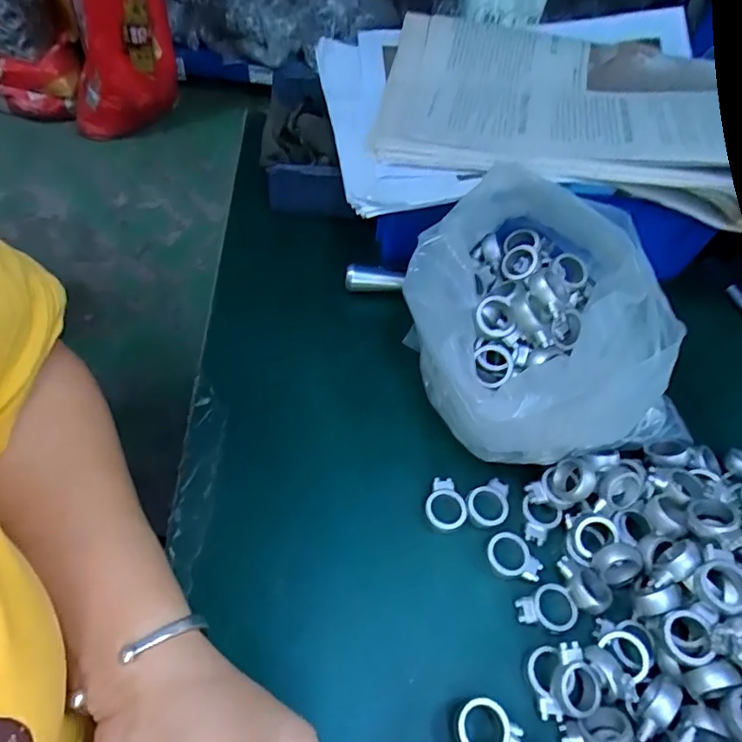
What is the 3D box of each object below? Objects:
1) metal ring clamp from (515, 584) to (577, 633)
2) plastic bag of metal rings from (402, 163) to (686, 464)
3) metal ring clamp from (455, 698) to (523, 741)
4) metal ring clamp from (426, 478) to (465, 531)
[{"bbox_3d":[0.101,0.137,0.307,0.033,0.006,0.024,-11,57,-14],"label":"metal ring clamp"},{"bbox_3d":[0.090,-0.027,0.348,0.139,0.118,0.179,7,55,-2],"label":"plastic bag of metal rings"},{"bbox_3d":[0.058,0.180,0.268,0.033,0.017,0.025,33,58,16],"label":"metal ring clamp"},{"bbox_3d":[0.046,0.084,0.337,0.026,0.008,0.033,-4,56,-9],"label":"metal ring clamp"}]

